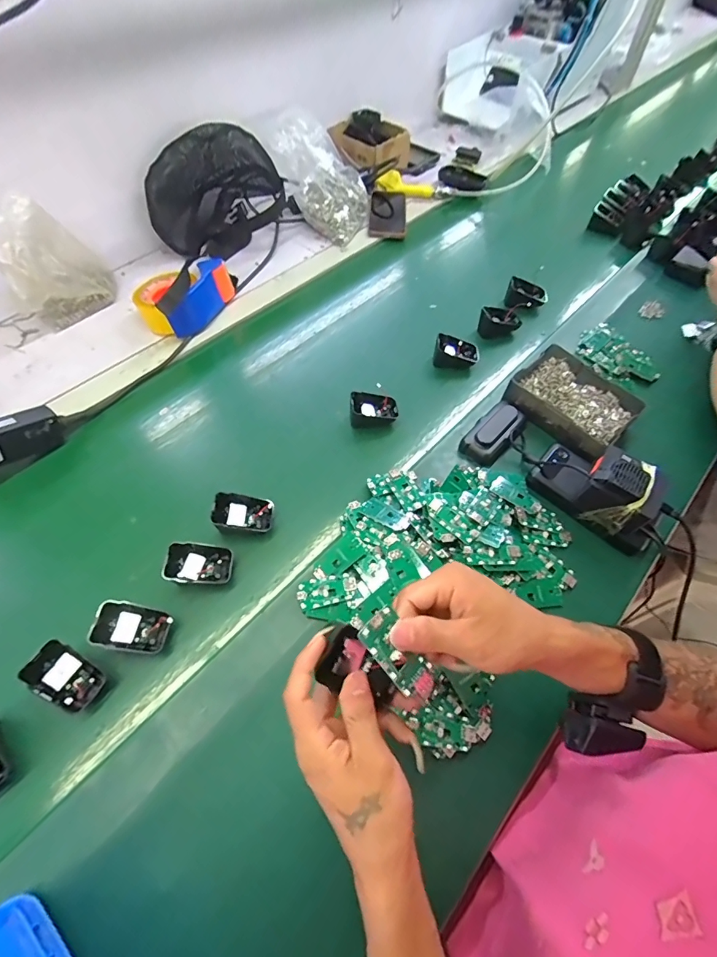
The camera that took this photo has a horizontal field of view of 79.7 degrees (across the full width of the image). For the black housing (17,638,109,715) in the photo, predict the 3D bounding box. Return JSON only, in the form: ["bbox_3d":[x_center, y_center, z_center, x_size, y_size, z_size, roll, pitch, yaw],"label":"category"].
[{"bbox_3d":[-0.282,0.195,0.419,0.064,0.050,0.050,23,61,17],"label":"black housing"}]

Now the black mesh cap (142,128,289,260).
[{"bbox_3d":[-0.263,-0.511,0.780,0.218,0.171,0.108,-40,63,-20],"label":"black mesh cap"}]

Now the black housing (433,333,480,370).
[{"bbox_3d":[0.153,-0.200,0.673,0.074,0.037,0.046,3,57,6],"label":"black housing"}]

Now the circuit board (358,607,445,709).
[{"bbox_3d":[0.030,0.123,0.299,0.029,0.005,0.066,-41,94,-22],"label":"circuit board"}]

